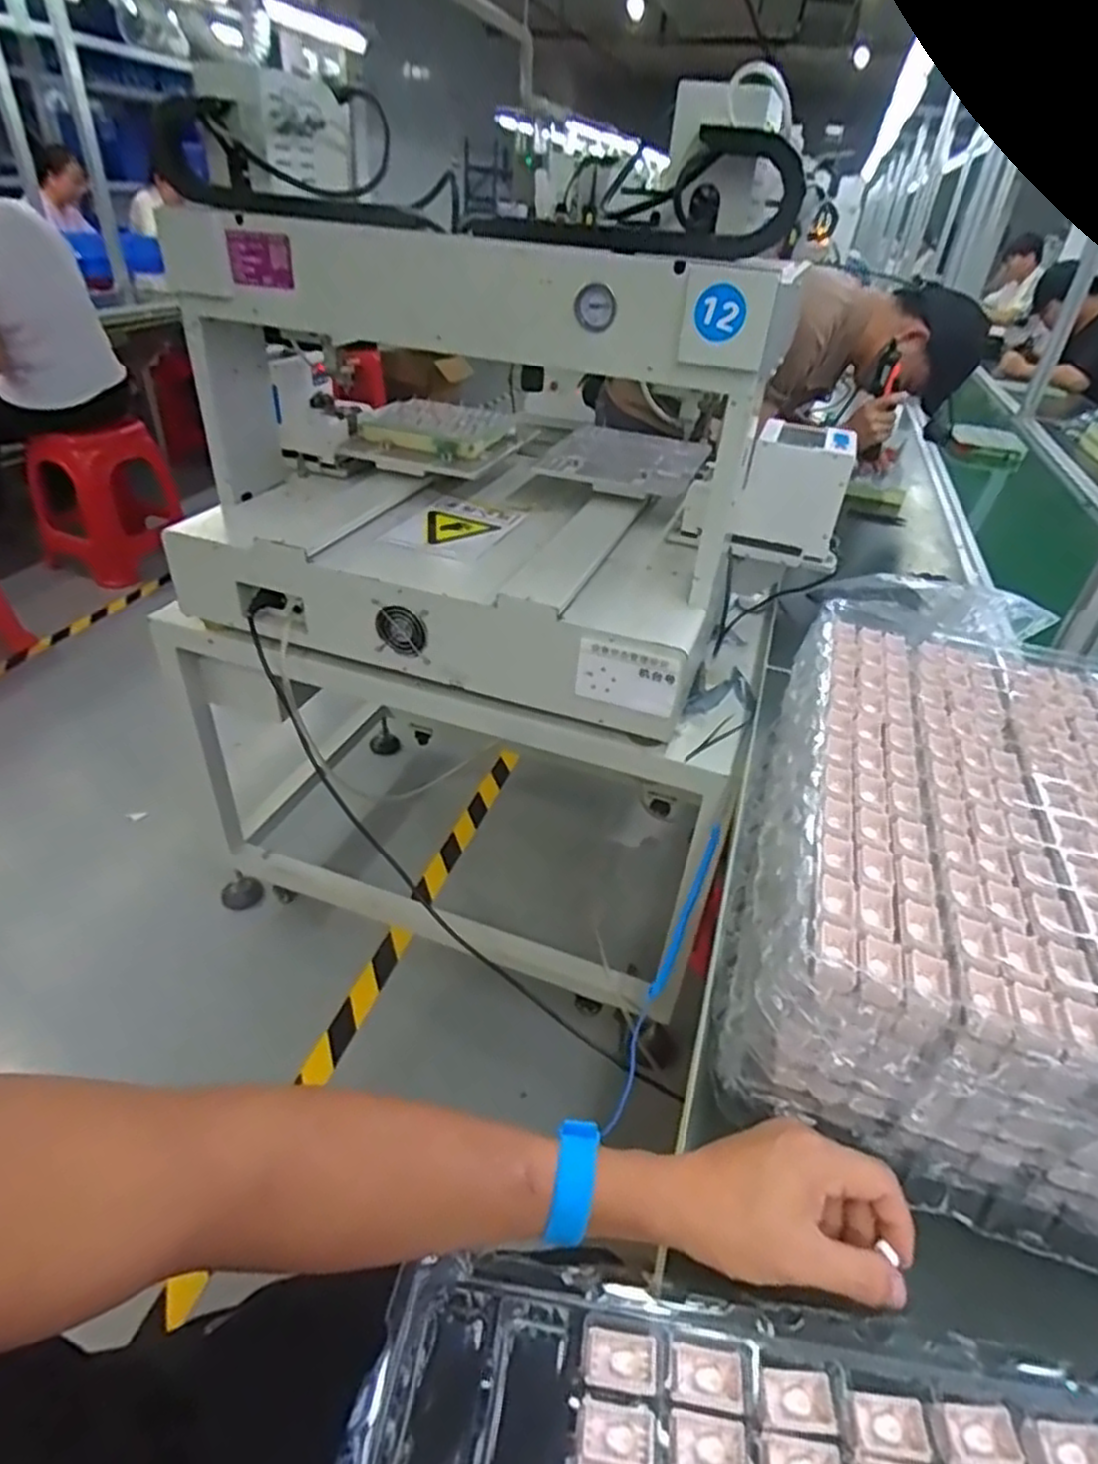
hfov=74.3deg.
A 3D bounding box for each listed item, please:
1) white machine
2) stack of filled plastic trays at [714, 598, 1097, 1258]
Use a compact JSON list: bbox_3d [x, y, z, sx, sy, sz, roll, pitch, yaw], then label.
[{"bbox_3d":[-0.086,-0.220,1.205,0.888,1.176,0.598,15,38,13],"label":"white machine"},{"bbox_3d":[0.356,0.087,0.555,0.356,0.115,0.504,15,38,13],"label":"stack of filled plastic trays"}]

